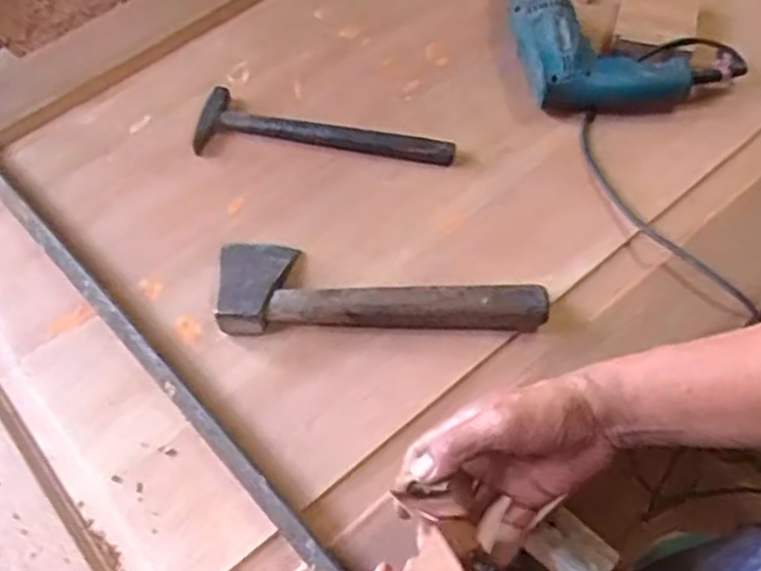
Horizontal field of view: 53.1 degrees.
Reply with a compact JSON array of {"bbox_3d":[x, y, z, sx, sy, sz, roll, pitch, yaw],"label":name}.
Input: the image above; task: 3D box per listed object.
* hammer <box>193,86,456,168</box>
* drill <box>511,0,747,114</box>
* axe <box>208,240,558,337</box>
[{"bbox_3d":[-0.066,-0.158,0.839,0.283,0.024,0.073,15,62,8],"label":"hammer"},{"bbox_3d":[0.272,-0.299,0.883,0.233,0.055,0.218,-5,61,-3],"label":"drill"},{"bbox_3d":[-0.001,-0.005,0.732,0.304,0.045,0.102,1,61,0],"label":"axe"}]

